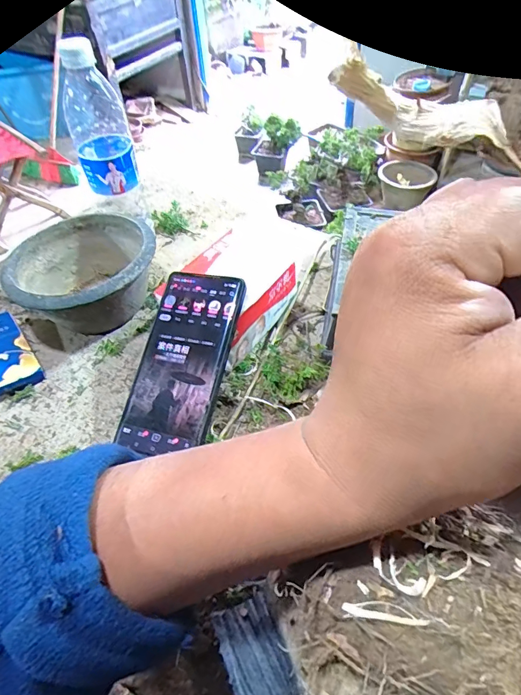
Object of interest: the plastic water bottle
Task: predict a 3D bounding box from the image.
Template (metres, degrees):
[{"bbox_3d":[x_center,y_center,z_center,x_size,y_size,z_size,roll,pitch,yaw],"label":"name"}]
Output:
[{"bbox_3d":[-0.171,-0.234,0.448,0.064,0.140,0.052,-18,52,-11],"label":"plastic water bottle"}]

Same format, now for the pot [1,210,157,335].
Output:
[{"bbox_3d":[-0.181,-0.077,0.454,0.142,0.070,0.136,-2,50,2],"label":"pot"}]

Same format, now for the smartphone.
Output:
[{"bbox_3d":[-0.064,0.009,0.360,0.077,0.010,0.157,13,74,14],"label":"smartphone"}]

